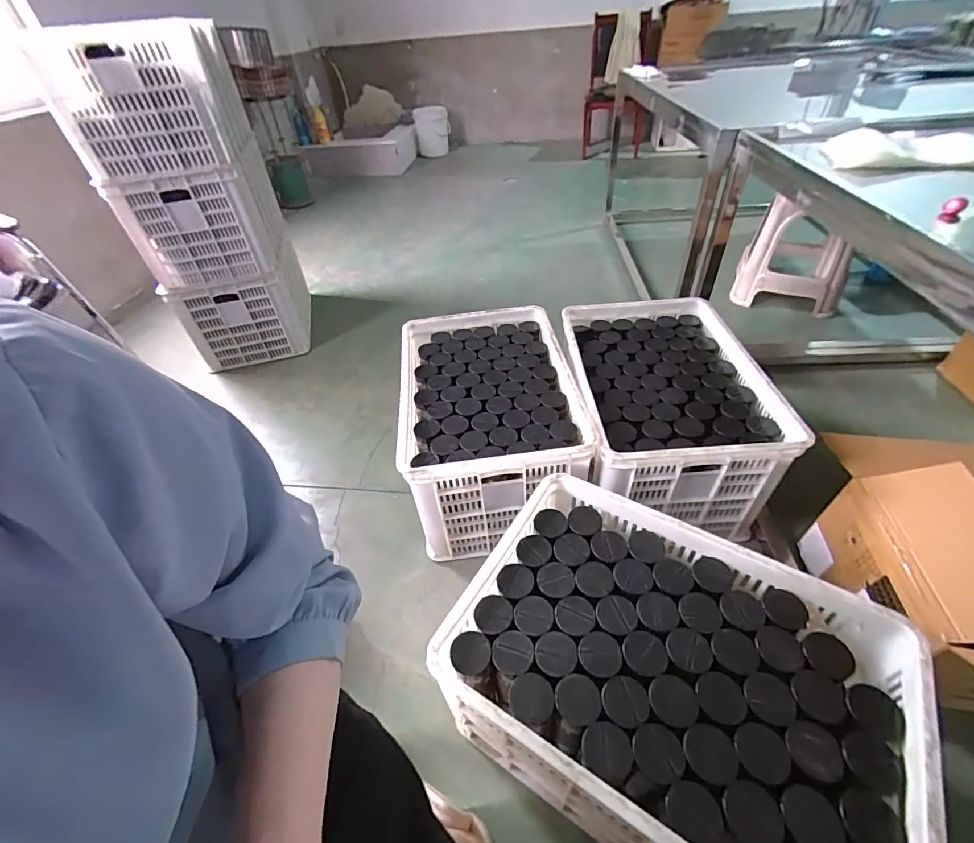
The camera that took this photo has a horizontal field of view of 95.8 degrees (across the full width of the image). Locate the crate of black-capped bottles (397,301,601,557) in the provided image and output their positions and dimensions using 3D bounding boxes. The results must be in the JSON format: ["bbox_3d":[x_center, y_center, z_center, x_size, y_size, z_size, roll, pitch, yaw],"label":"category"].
[{"bbox_3d":[0.008,0.023,1.189,0.415,0.320,0.660,-8,44,-3],"label":"crate of black-capped bottles"}]

